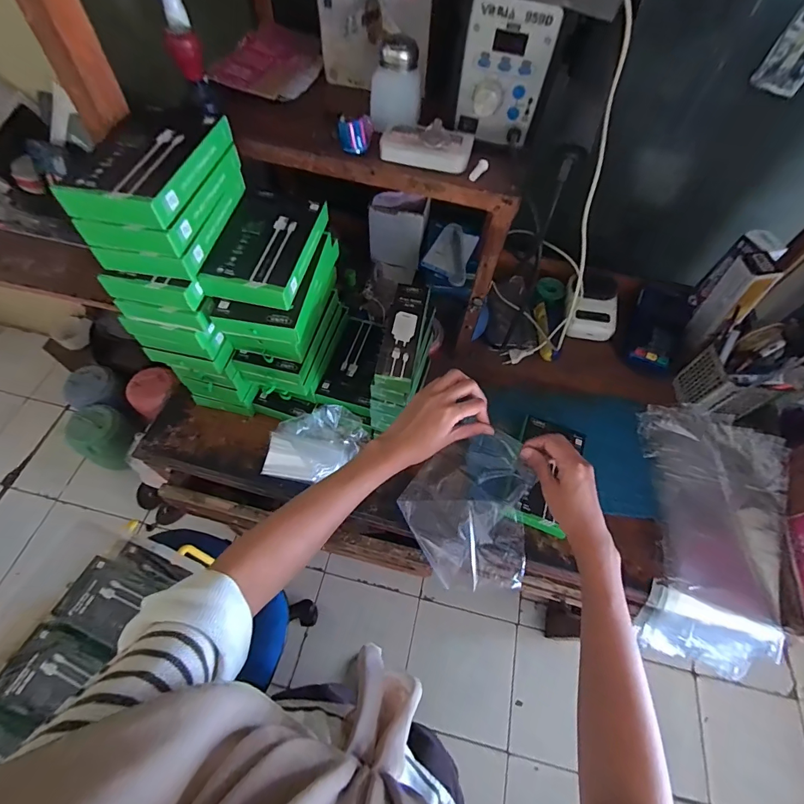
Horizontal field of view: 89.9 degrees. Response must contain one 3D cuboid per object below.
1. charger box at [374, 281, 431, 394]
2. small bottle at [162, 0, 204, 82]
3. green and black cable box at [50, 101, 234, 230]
[{"bbox_3d":[0.004,-0.089,0.522,0.046,0.026,0.162,10,60,4],"label":"charger box"},{"bbox_3d":[-0.227,-0.383,0.411,0.031,0.032,0.084,-16,106,-11],"label":"small bottle"},{"bbox_3d":[-0.238,-0.231,0.384,0.088,0.030,0.161,10,60,3],"label":"green and black cable box"}]

